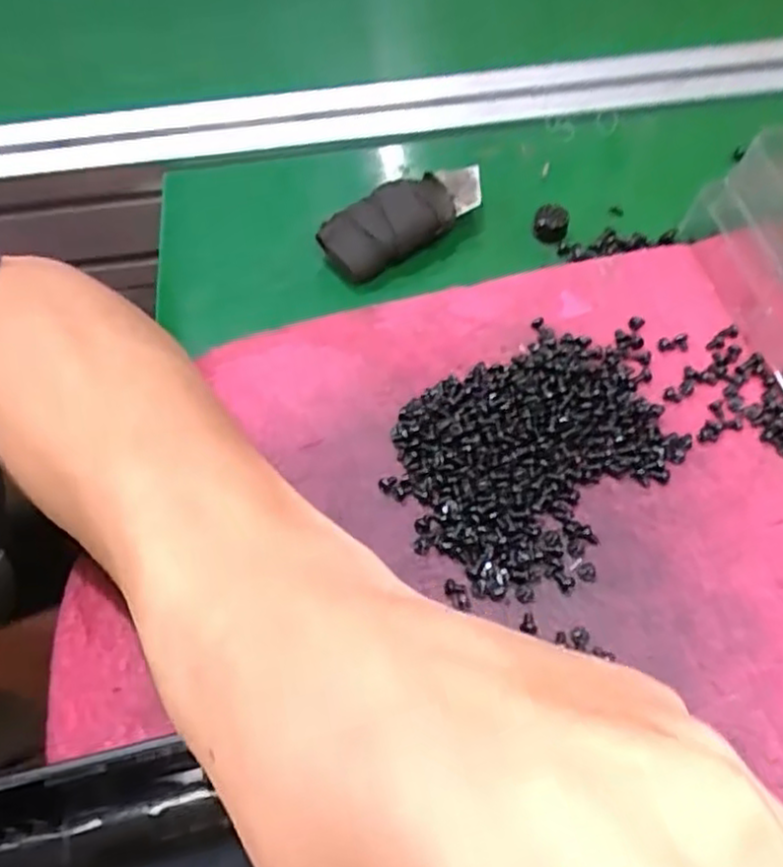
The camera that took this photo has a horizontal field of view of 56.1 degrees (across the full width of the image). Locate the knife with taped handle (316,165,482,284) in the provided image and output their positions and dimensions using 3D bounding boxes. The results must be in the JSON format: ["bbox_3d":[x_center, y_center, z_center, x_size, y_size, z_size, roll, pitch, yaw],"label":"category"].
[{"bbox_3d":[0.006,-0.091,0.305,0.071,0.016,0.023,-31,63,-16],"label":"knife with taped handle"}]

